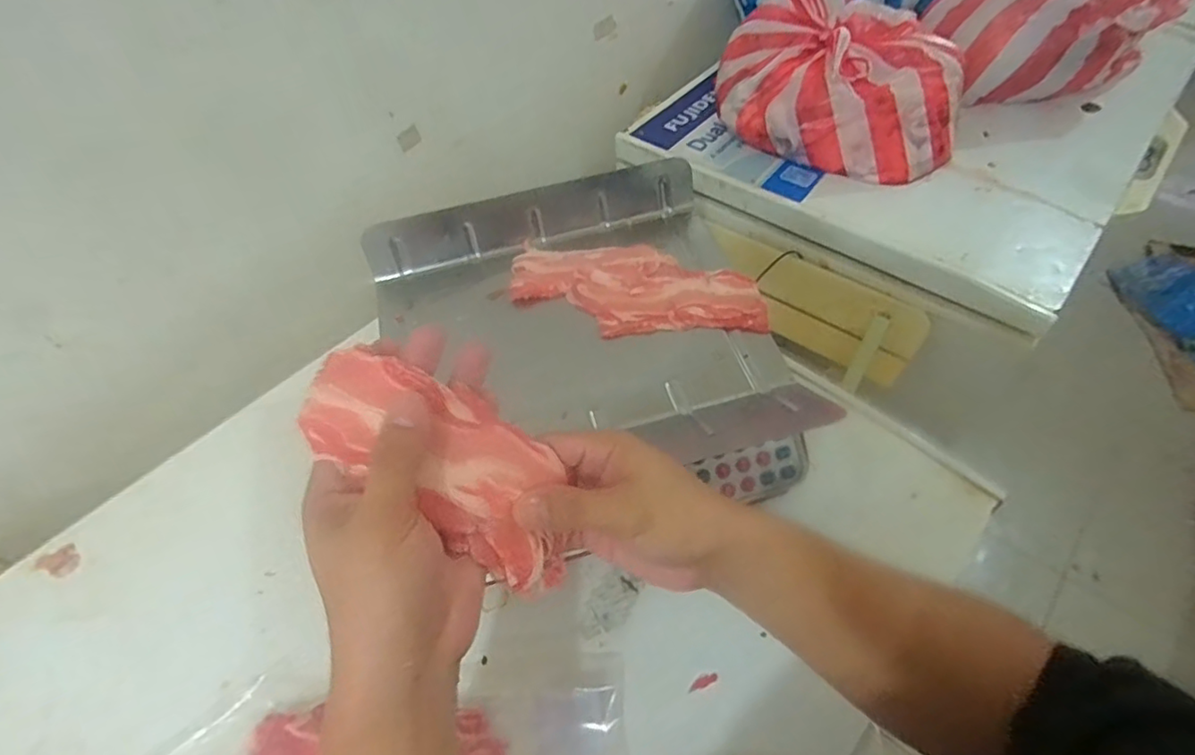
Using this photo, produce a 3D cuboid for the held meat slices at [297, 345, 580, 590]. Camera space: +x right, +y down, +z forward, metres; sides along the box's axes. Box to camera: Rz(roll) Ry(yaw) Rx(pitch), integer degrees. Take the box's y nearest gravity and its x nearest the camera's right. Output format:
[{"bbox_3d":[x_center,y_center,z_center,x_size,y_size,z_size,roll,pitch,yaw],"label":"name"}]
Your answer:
[{"bbox_3d":[-0.068,0.049,0.317,0.169,0.043,0.066,44,57,-18],"label":"held meat slices"}]

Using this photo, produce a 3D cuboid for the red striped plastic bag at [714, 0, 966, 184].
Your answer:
[{"bbox_3d":[0.342,-0.433,0.868,0.334,0.160,0.251,10,54,12],"label":"red striped plastic bag"}]

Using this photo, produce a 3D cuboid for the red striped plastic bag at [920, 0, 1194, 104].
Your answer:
[{"bbox_3d":[0.666,-0.522,0.902,0.336,0.183,0.185,-5,52,0],"label":"red striped plastic bag"}]

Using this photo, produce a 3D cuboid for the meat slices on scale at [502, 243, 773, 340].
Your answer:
[{"bbox_3d":[0.036,-0.085,0.589,0.243,0.022,0.097,1,53,6],"label":"meat slices on scale"}]

